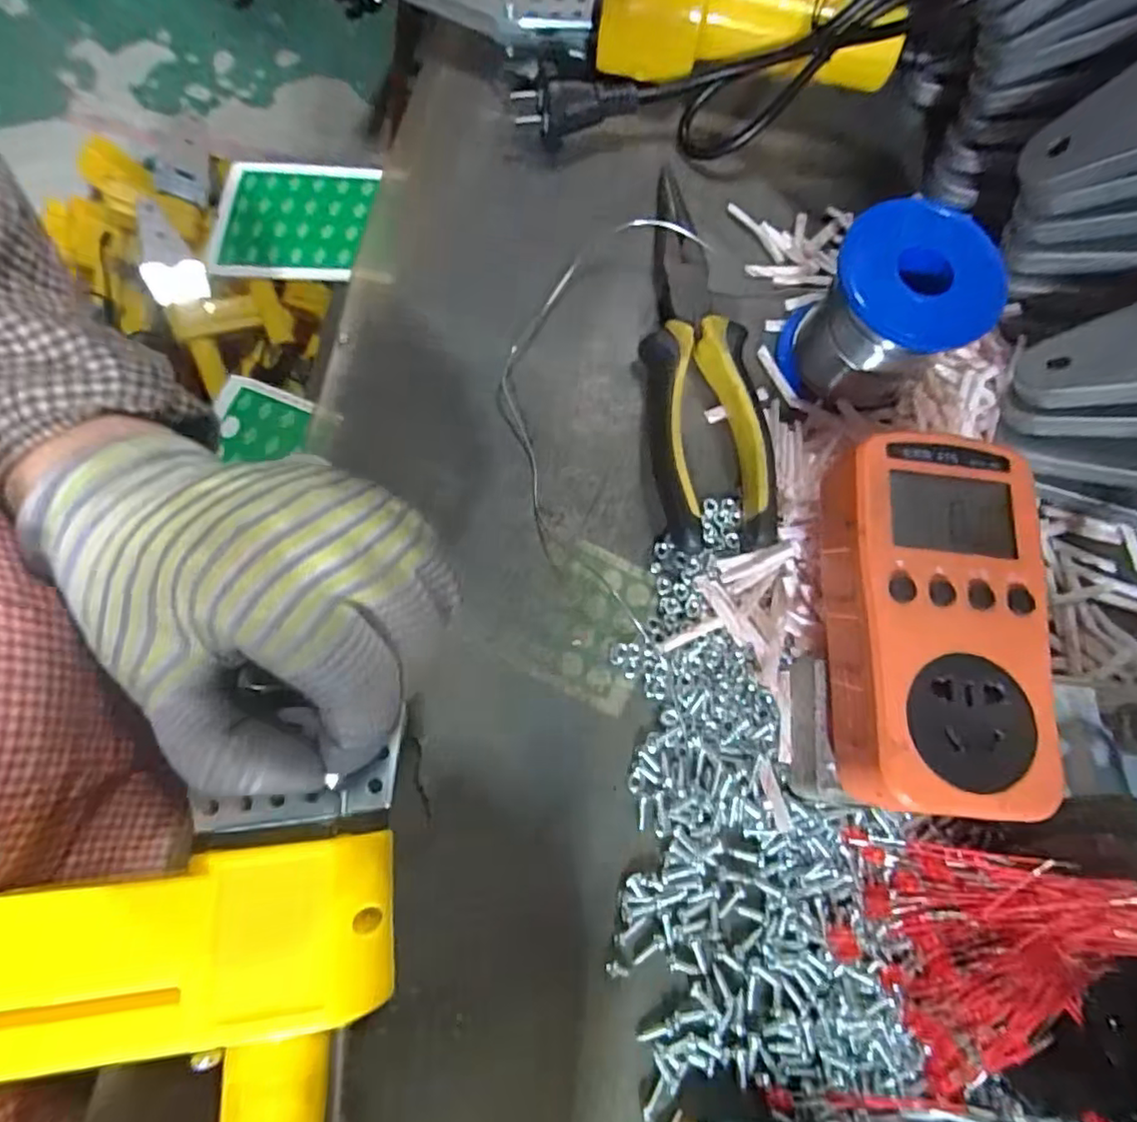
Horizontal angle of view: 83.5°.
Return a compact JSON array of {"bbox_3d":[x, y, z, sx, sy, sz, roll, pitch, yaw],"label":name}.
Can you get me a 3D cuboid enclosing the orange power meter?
[{"bbox_3d":[0.121,0.018,0.210,0.067,0.029,0.120,6,74,-5],"label":"orange power meter"}]

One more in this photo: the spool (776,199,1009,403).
[{"bbox_3d":[0.128,-0.101,0.259,0.057,0.063,0.056,8,76,-3],"label":"spool"}]

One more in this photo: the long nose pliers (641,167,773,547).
[{"bbox_3d":[0.055,-0.082,0.271,0.046,0.026,0.156,-7,76,-8],"label":"long nose pliers"}]

